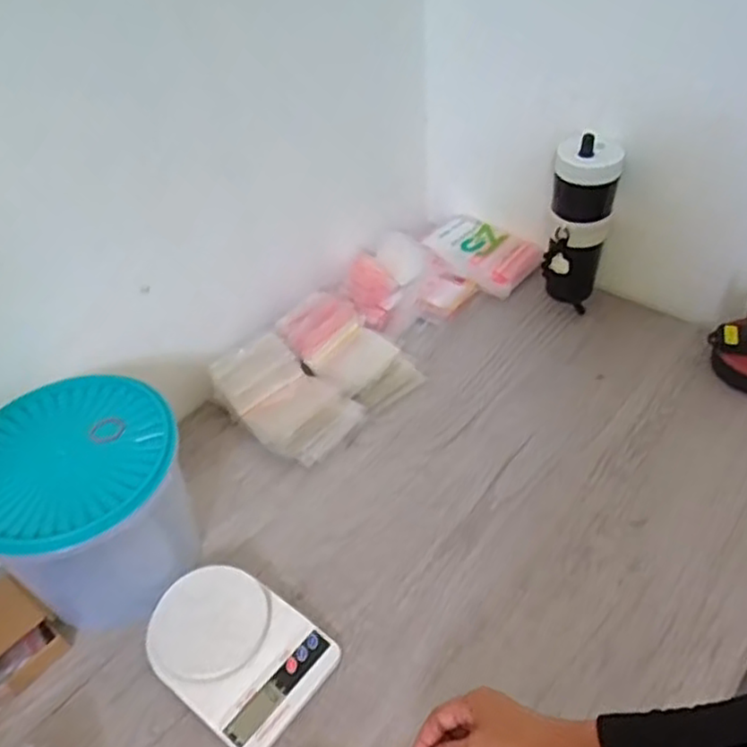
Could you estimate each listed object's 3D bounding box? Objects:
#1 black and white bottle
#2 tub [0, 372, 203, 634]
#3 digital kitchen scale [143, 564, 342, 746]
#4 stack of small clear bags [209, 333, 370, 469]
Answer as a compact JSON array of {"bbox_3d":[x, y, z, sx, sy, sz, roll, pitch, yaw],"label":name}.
[{"bbox_3d":[0.288,-0.208,0.997,0.085,0.236,0.083,8,45,12],"label":"black and white bottle"},{"bbox_3d":[-0.293,0.144,0.732,0.193,0.195,0.196,-2,44,2],"label":"tub"},{"bbox_3d":[-0.137,0.267,0.694,0.175,0.043,0.130,27,52,28],"label":"digital kitchen scale"},{"bbox_3d":[-0.112,0.031,0.910,0.121,0.074,0.178,-35,52,-28],"label":"stack of small clear bags"}]

